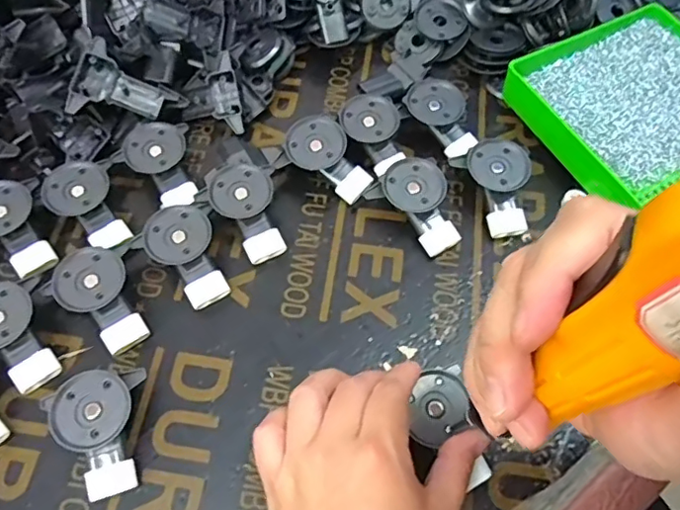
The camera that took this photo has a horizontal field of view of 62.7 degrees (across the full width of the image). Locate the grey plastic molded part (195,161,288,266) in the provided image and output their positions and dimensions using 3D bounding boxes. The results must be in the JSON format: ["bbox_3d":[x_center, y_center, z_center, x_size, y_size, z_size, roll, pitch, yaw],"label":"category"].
[{"bbox_3d":[-0.063,-0.030,0.385,0.052,0.021,0.068,-24,65,-12],"label":"grey plastic molded part"}]

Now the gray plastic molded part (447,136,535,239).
[{"bbox_3d":[0.118,-0.050,0.402,0.047,0.026,0.069,-24,65,-12],"label":"gray plastic molded part"}]

